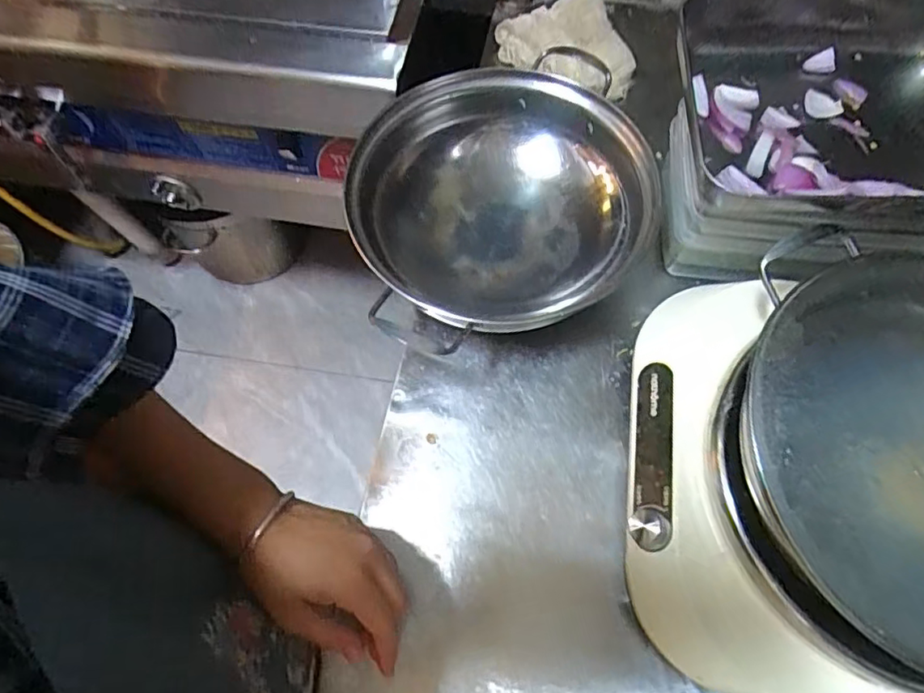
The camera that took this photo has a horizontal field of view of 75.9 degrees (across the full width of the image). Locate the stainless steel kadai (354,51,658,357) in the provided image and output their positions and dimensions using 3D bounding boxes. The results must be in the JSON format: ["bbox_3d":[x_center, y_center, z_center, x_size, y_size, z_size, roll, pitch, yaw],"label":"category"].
[{"bbox_3d":[0.042,-0.131,0.557,0.243,0.116,0.253,-1,68,2],"label":"stainless steel kadai"}]

